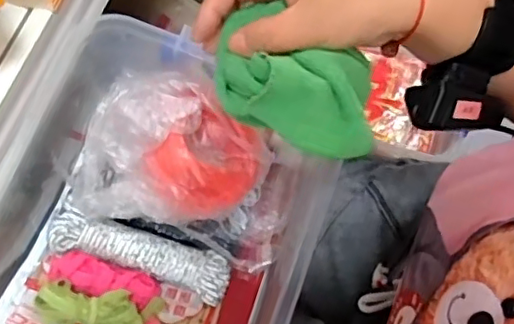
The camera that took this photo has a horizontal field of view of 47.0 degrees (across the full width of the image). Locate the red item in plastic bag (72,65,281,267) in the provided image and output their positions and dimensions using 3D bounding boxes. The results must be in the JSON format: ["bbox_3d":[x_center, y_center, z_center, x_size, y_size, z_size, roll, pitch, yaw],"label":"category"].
[{"bbox_3d":[-0.059,0.007,0.501,0.160,0.124,0.113,12,71,6],"label":"red item in plastic bag"}]

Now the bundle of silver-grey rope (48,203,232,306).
[{"bbox_3d":[-0.101,0.084,0.528,0.154,0.032,0.042,20,73,-4],"label":"bundle of silver-grey rope"}]

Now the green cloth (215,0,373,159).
[{"bbox_3d":[0.025,-0.050,0.388,0.105,0.058,0.069,13,71,7],"label":"green cloth"}]

